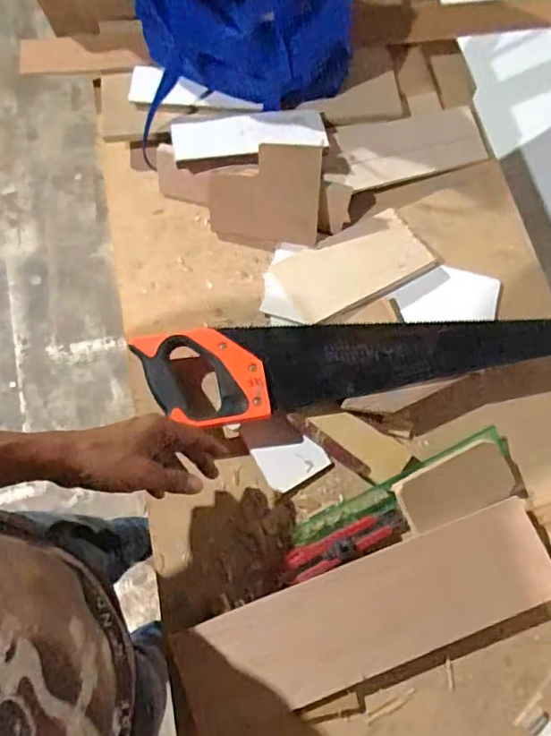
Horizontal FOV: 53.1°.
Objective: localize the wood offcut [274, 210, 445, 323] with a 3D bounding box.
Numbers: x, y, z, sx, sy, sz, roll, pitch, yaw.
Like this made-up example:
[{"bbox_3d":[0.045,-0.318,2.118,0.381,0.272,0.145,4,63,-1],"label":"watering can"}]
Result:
[{"bbox_3d":[0.097,-0.123,0.675,0.176,0.029,0.100,-26,72,-9],"label":"wood offcut"}]

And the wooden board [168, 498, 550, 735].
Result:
[{"bbox_3d":[0.085,0.250,0.544,0.389,0.025,0.106,-21,78,0],"label":"wooden board"}]

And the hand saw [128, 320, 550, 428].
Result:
[{"bbox_3d":[0.104,-0.007,0.612,0.512,0.039,0.112,-5,70,-2],"label":"hand saw"}]

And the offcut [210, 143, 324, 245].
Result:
[{"bbox_3d":[-0.016,-0.207,0.657,0.135,0.119,0.010,11,48,11],"label":"offcut"}]

